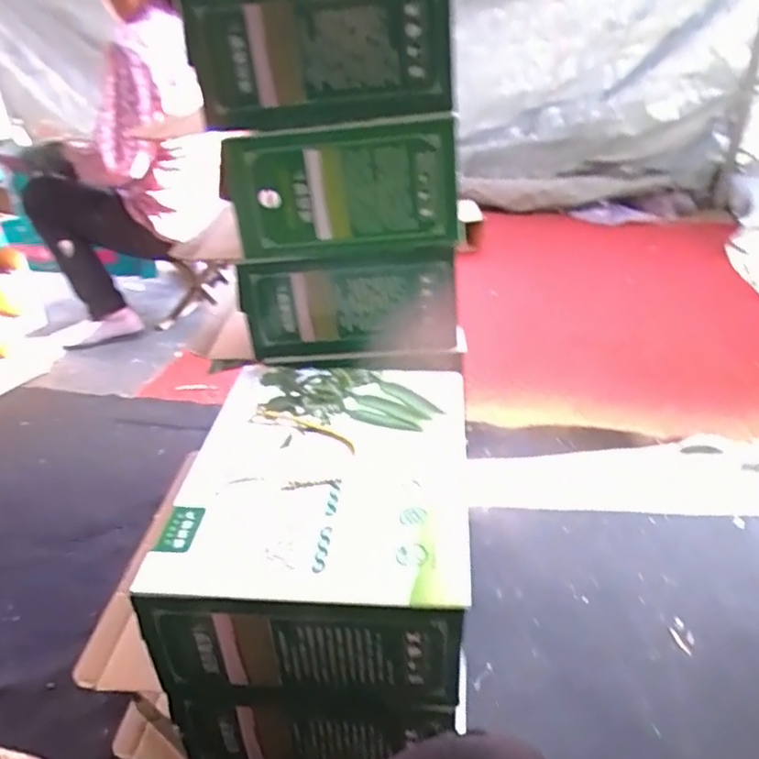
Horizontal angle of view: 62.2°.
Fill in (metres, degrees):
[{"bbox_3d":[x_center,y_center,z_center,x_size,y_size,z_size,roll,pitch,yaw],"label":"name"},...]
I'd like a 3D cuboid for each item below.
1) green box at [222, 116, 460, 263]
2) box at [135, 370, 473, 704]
[{"bbox_3d":[-0.043,-0.212,0.717,0.262,0.138,0.042,-3,31,-2],"label":"green box"},{"bbox_3d":[-0.052,0.137,0.667,0.269,0.141,0.358,1,31,5],"label":"box"}]

